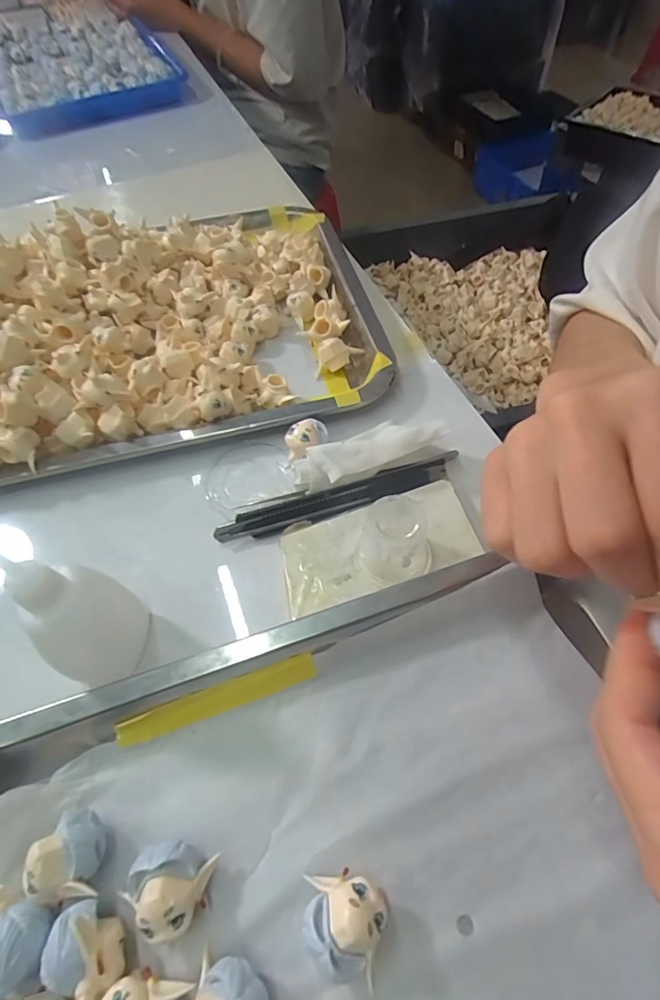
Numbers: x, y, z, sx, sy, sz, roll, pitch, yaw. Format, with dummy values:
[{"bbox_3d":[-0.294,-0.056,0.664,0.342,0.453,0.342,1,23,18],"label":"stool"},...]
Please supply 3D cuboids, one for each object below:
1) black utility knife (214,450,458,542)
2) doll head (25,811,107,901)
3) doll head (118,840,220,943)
[{"bbox_3d":[0.007,-0.001,0.273,0.142,0.013,0.018,-17,58,-8],"label":"black utility knife"},{"bbox_3d":[-0.096,0.133,0.180,0.025,0.021,0.027,-7,57,-2],"label":"doll head"},{"bbox_3d":[-0.060,0.140,0.173,0.030,0.022,0.026,7,58,7],"label":"doll head"}]

